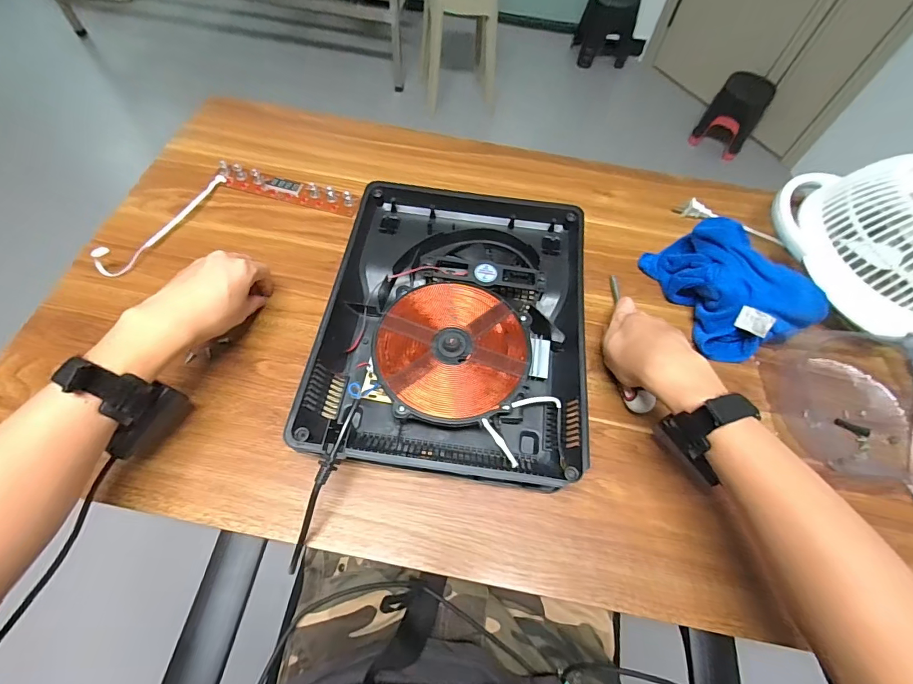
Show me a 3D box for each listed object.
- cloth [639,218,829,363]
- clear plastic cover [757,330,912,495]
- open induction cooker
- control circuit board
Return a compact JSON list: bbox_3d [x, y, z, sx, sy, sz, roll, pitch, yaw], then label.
[{"bbox_3d":[0.333,-0.073,0.517,0.131,0.072,0.164,-14,63,-11],"label":"cloth"},{"bbox_3d":[0.455,0.071,0.473,0.198,0.041,0.175,5,61,-1],"label":"clear plastic cover"},{"bbox_3d":[0.001,-0.032,0.479,0.266,0.059,0.346,8,61,1],"label":"open induction cooker"},{"bbox_3d":[-0.233,-0.210,0.587,0.200,0.012,0.034,14,62,5],"label":"control circuit board"}]

